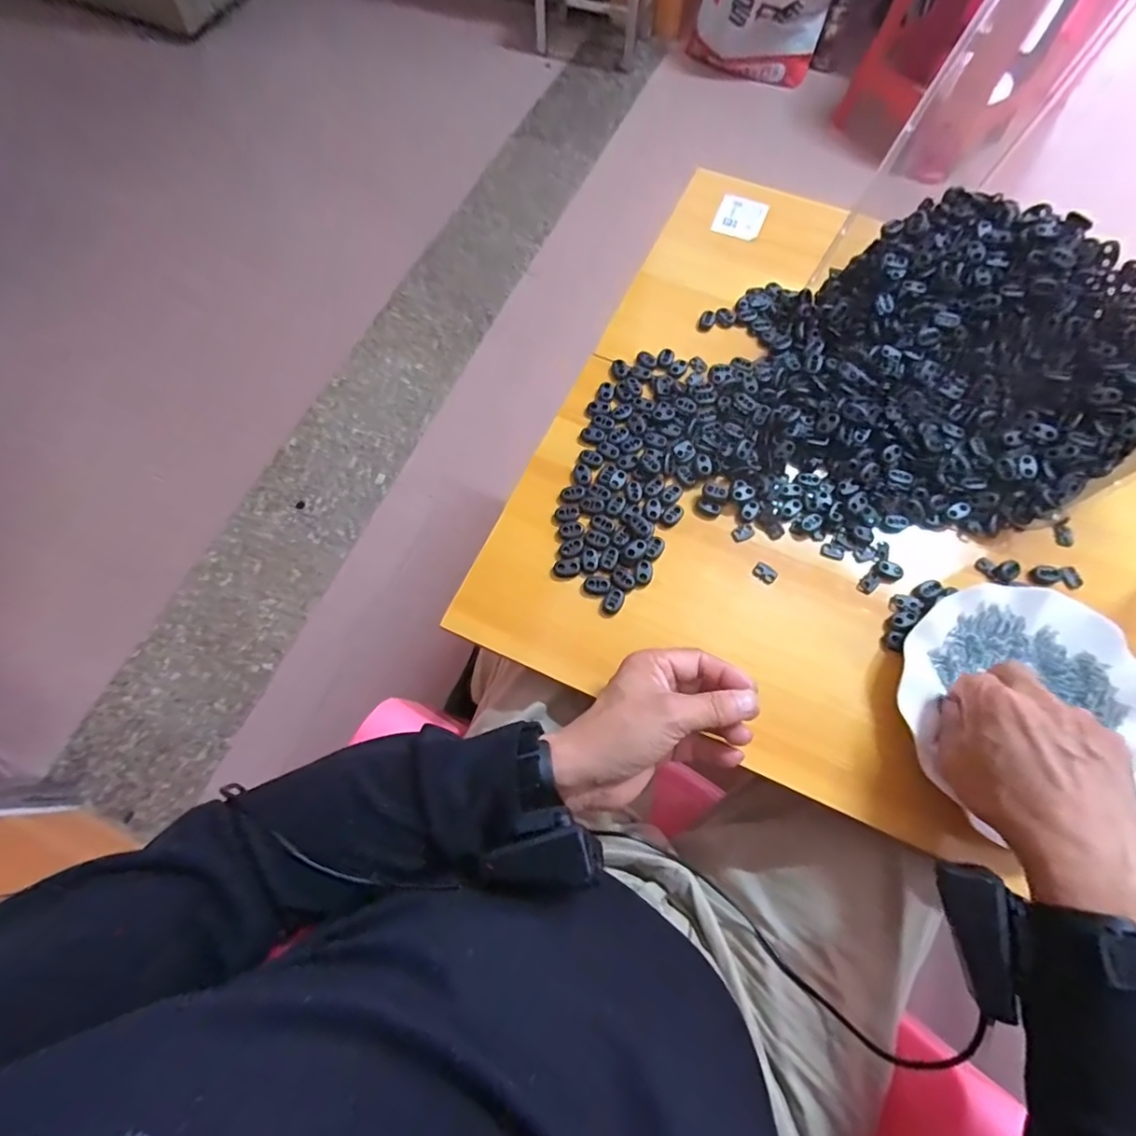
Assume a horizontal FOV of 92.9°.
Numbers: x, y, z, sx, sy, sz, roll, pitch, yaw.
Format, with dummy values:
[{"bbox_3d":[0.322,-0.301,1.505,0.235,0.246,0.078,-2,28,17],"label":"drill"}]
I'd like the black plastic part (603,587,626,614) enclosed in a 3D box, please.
[{"bbox_3d":[0.036,0.026,0.426,0.015,0.004,0.021,24,71,9],"label":"black plastic part"}]

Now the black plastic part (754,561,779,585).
[{"bbox_3d":[0.161,0.004,0.440,0.019,0.007,0.014,39,74,14],"label":"black plastic part"}]

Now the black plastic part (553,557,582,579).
[{"bbox_3d":[0.000,0.000,0.439,0.023,0.005,0.015,-6,69,-2],"label":"black plastic part"}]

